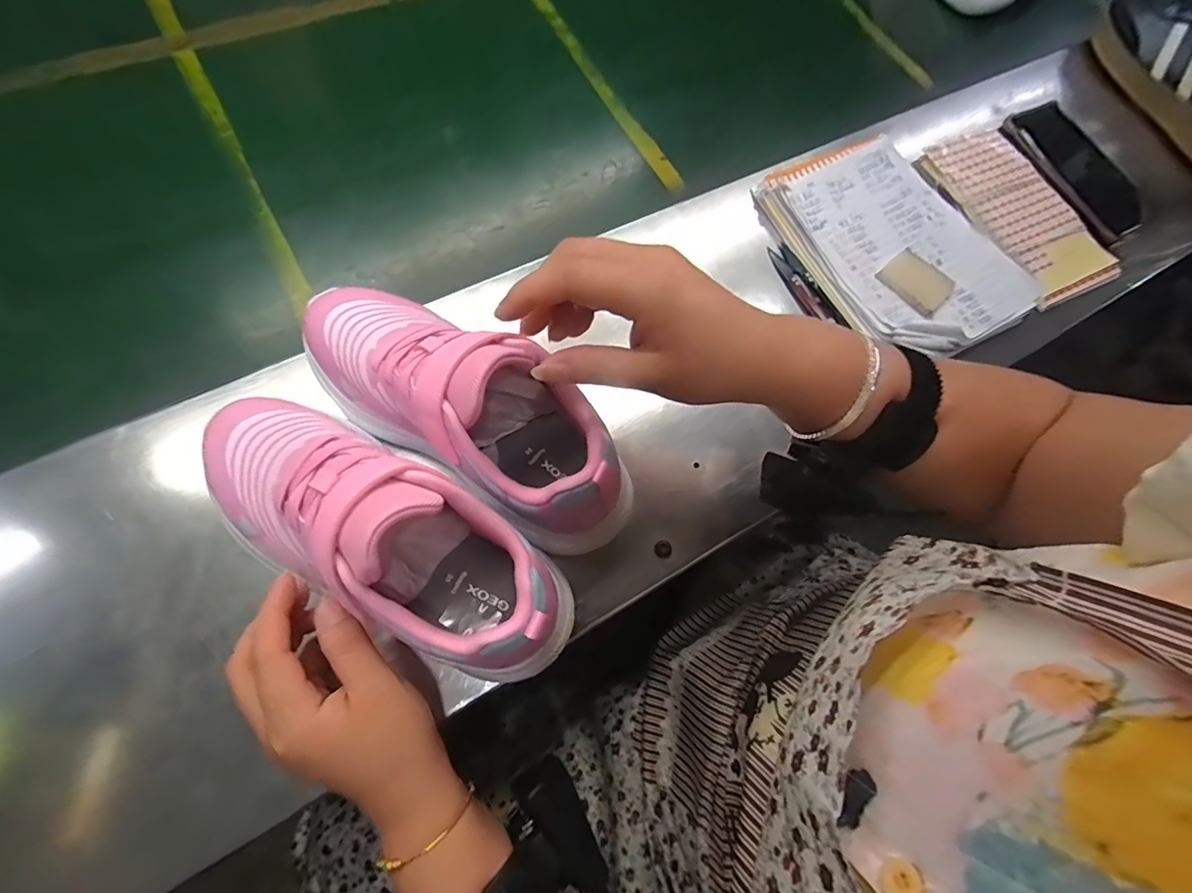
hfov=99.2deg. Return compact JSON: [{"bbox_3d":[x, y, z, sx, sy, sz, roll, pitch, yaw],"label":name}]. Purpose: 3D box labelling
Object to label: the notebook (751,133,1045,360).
[{"bbox_3d":[0.261,-0.180,0.439,0.170,0.019,0.215,-27,76,-7],"label":"notebook"}]

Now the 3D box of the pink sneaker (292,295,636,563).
[{"bbox_3d":[-0.082,-0.029,0.298,0.237,0.089,0.085,36,77,9],"label":"pink sneaker"}]

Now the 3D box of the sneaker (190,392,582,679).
[{"bbox_3d":[-0.118,0.042,0.274,0.233,0.110,0.077,30,77,6],"label":"sneaker"}]

